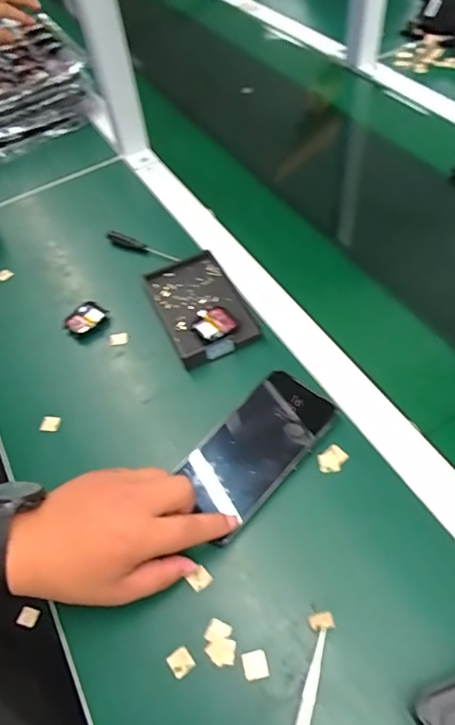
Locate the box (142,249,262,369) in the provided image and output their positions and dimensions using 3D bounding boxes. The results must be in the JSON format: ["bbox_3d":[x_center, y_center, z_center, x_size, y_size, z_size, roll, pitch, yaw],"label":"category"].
[{"bbox_3d":[-0.030,-0.064,0.542,0.087,0.026,0.140,-22,55,-10],"label":"box"}]

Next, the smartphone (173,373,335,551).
[{"bbox_3d":[0.027,0.073,0.437,0.076,0.008,0.145,38,70,25],"label":"smartphone"}]

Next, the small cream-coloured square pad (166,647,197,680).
[{"bbox_3d":[-0.034,0.217,0.354,0.016,0.004,0.017,-34,58,-17],"label":"small cream-coloured square pad"}]

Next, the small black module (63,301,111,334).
[{"bbox_3d":[-0.161,-0.050,0.558,0.037,0.010,0.043,22,60,20],"label":"small black module"}]

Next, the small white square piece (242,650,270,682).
[{"bbox_3d":[0.020,0.216,0.349,0.017,0.004,0.018,-12,54,-3],"label":"small white square piece"}]

